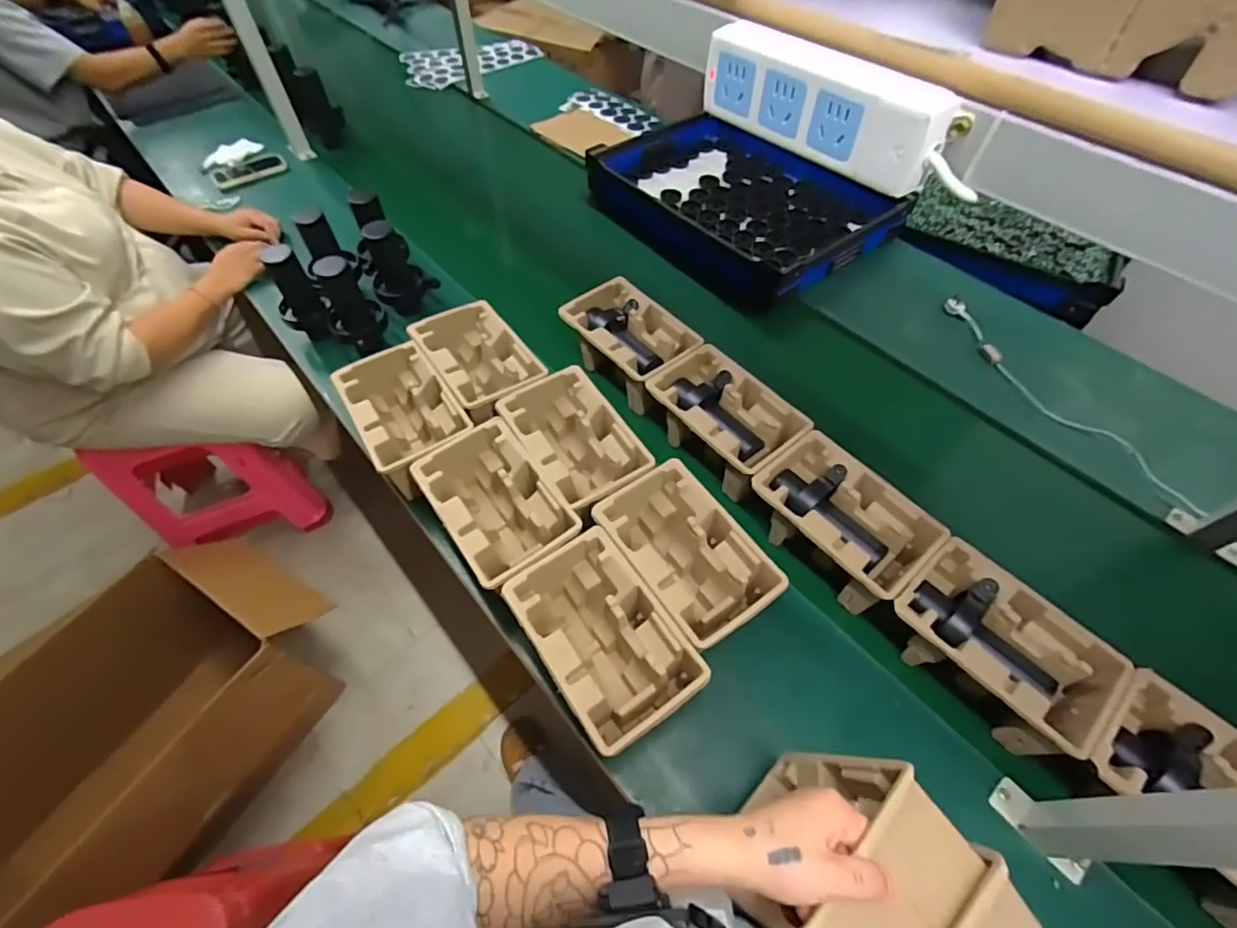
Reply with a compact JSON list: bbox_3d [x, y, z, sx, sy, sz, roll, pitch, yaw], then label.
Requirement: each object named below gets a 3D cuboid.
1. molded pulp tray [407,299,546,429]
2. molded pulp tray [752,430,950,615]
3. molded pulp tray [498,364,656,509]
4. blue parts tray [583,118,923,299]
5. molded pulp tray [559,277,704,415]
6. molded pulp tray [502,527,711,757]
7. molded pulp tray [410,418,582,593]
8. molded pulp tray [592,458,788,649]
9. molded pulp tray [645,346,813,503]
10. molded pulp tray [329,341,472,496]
[{"bbox_3d":[-0.229,-0.159,0.909,0.145,0.099,0.247,-32,61,-19],"label":"molded pulp tray"},{"bbox_3d":[0.312,0.085,0.765,0.152,0.097,0.228,-35,62,-21],"label":"molded pulp tray"},{"bbox_3d":[-0.066,-0.021,0.825,0.141,0.110,0.220,-30,60,-18],"label":"molded pulp tray"},{"bbox_3d":[0.295,-0.622,1.268,0.466,0.120,0.610,-35,62,-20],"label":"blue parts tray"},{"bbox_3d":[0.020,-0.212,0.950,0.142,0.110,0.212,-35,62,-21],"label":"molded pulp tray"},{"bbox_3d":[-0.020,0.222,0.666,0.144,0.115,0.227,-30,60,-18],"label":"molded pulp tray"},{"bbox_3d":[-0.169,0.071,0.771,0.144,0.116,0.230,-31,60,-19],"label":"molded pulp tray"},{"bbox_3d":[0.087,0.129,0.723,0.143,0.103,0.231,-31,60,-19],"label":"molded pulp tray"},{"bbox_3d":[0.167,-0.070,0.863,0.153,0.088,0.232,-35,62,-20],"label":"molded pulp tray"},{"bbox_3d":[-0.334,-0.068,0.857,0.142,0.120,0.225,-31,60,-19],"label":"molded pulp tray"}]

